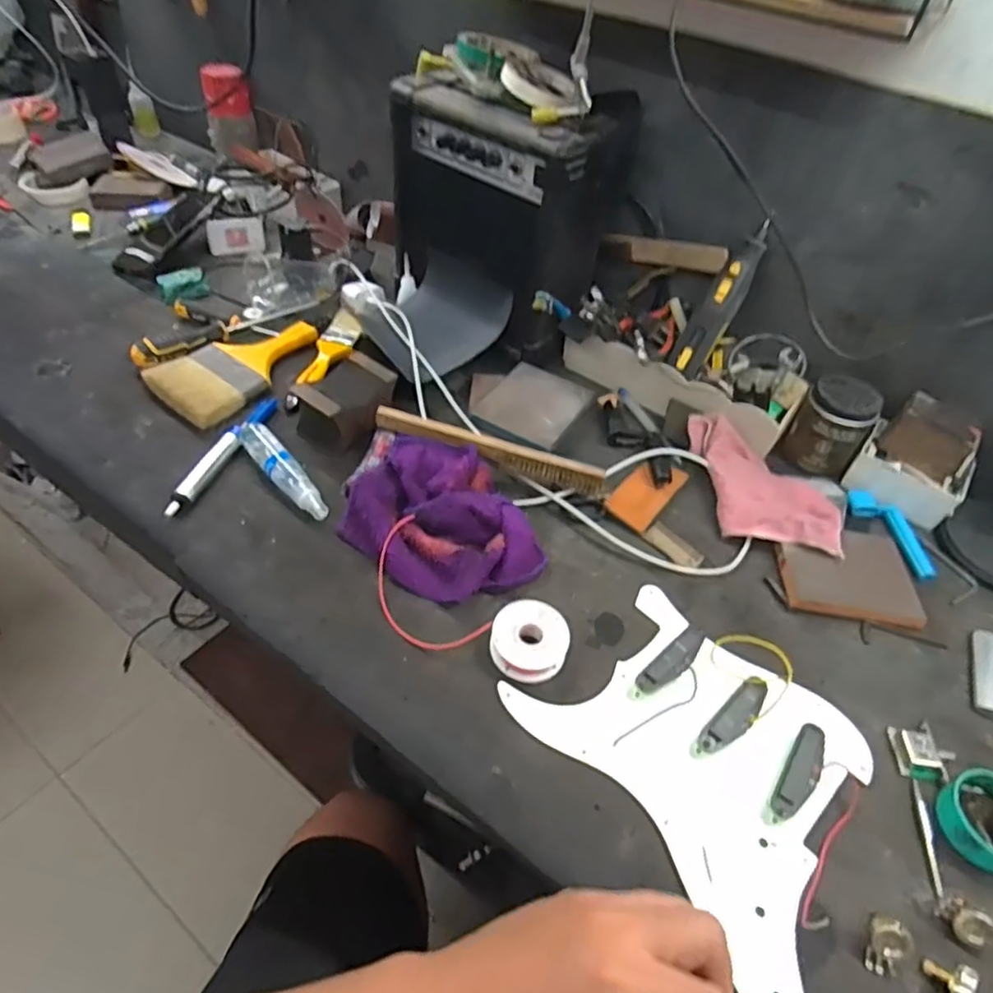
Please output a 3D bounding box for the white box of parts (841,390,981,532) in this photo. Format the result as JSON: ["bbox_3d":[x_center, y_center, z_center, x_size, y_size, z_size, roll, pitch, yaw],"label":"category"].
[{"bbox_3d":[0.440,-0.042,0.650,0.105,0.089,0.082,31,53,20],"label":"white box of parts"}]

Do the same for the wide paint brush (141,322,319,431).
[{"bbox_3d":[-0.291,-0.155,0.724,0.107,0.026,0.194,32,54,21],"label":"wide paint brush"}]

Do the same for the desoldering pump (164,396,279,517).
[{"bbox_3d":[-0.272,-0.051,0.636,0.018,0.020,0.186,15,49,8],"label":"desoldering pump"}]

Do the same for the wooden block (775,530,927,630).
[{"bbox_3d":[0.330,0.071,0.596,0.123,0.015,0.099,12,49,5],"label":"wooden block"}]

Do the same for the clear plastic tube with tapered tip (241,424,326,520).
[{"bbox_3d":[-0.208,-0.026,0.615,0.029,0.028,0.139,-29,57,-26],"label":"clear plastic tube with tapered tip"}]

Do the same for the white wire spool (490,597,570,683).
[{"bbox_3d":[0.027,0.117,0.516,0.061,0.023,0.061,3,49,-3],"label":"white wire spool"}]

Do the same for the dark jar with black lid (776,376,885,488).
[{"bbox_3d":[0.359,-0.069,0.682,0.072,0.099,0.060,33,54,22],"label":"dark jar with black lid"}]

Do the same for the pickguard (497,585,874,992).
[{"bbox_3d":[0.160,0.190,0.466,0.194,0.020,0.250,-31,58,-28],"label":"pickguard"}]

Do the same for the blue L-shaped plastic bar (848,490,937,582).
[{"bbox_3d":[0.405,0.036,0.640,0.041,0.012,0.113,-14,52,-17],"label":"blue L-shaped plastic bar"}]

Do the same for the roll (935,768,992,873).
[{"bbox_3d":[0.353,0.227,0.444,0.073,0.022,0.061,-5,49,-9],"label":"roll"}]

